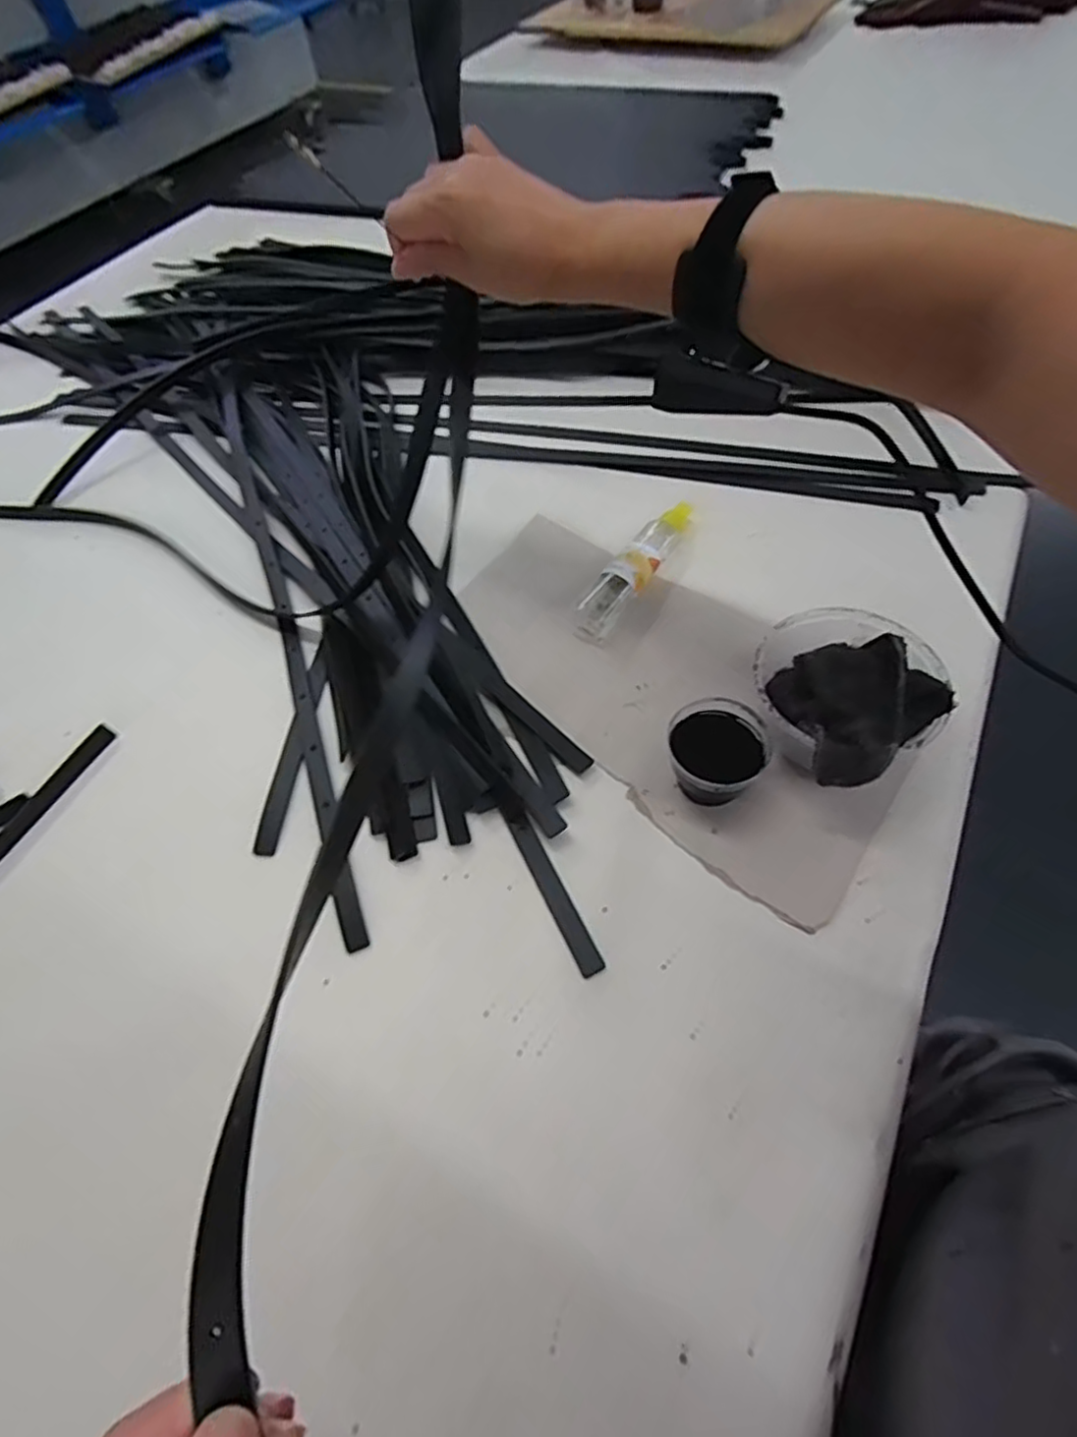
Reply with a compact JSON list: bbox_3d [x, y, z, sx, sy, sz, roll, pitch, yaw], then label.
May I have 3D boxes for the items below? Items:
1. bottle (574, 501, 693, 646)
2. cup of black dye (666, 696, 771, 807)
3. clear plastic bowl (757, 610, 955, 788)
[{"bbox_3d":[0.084,-0.130,0.555,0.034,0.032,0.172,29,63,21],"label":"bottle"},{"bbox_3d":[0.114,0.024,0.433,0.060,0.049,0.065,-2,56,3],"label":"cup of black dye"},{"bbox_3d":[0.195,-0.014,0.439,0.115,0.066,0.115,-2,56,3],"label":"clear plastic bowl"}]

